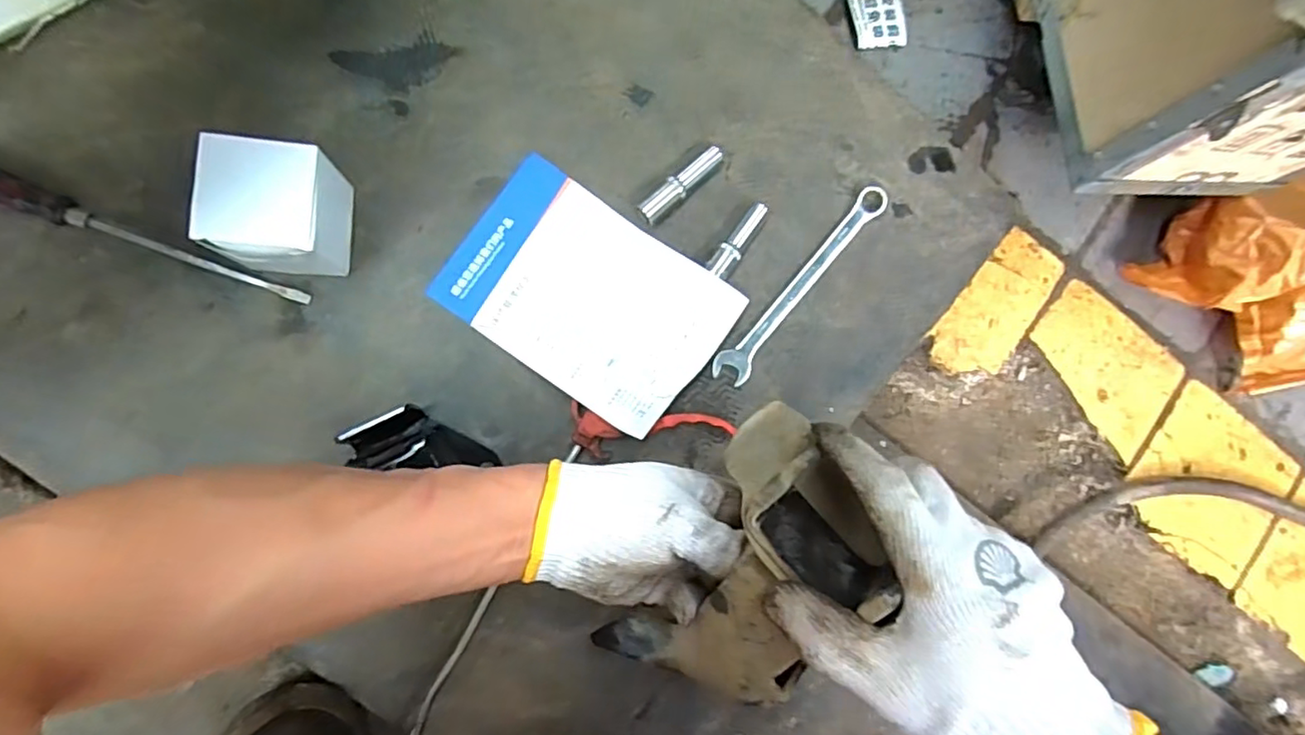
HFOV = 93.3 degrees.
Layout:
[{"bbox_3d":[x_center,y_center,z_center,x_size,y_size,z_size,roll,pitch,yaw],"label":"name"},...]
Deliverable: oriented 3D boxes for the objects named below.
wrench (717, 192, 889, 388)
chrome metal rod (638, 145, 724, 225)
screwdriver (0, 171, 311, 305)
[{"bbox_3d":[0.124,-0.066,0.505,0.028,0.015,0.200,42,81,-5],"label":"wrench"},{"bbox_3d":[0.022,-0.143,0.483,0.077,0.019,0.017,-41,93,-10],"label":"chrome metal rod"},{"bbox_3d":[-0.381,-0.100,0.420,0.277,0.022,0.023,20,83,-8],"label":"screwdriver"}]

